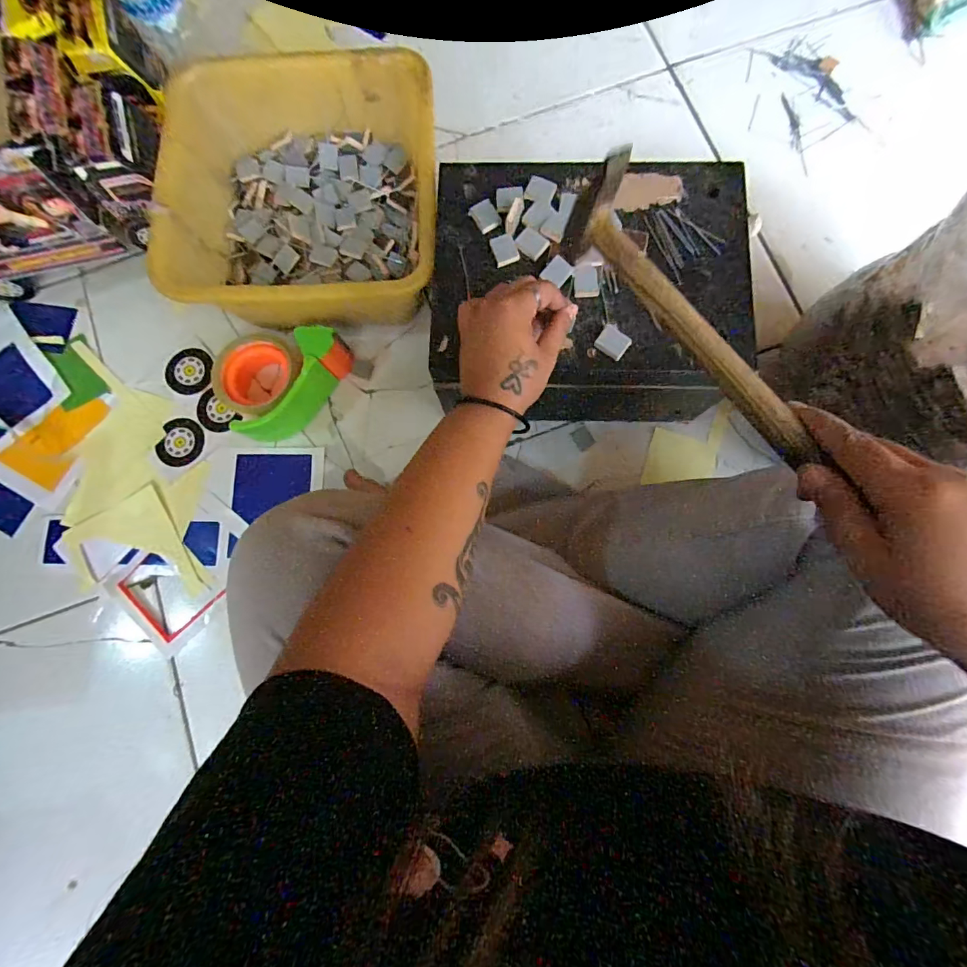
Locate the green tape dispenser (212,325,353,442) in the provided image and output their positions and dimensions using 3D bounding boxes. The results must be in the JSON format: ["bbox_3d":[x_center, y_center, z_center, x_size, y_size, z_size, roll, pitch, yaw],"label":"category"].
[{"bbox_3d":[-0.224,-0.125,0.499,0.145,0.067,0.107,-36,82,-4],"label":"green tape dispenser"}]

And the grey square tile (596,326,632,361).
[{"bbox_3d":[0.110,-0.120,0.377,0.026,0.004,0.022,38,84,7],"label":"grey square tile"}]

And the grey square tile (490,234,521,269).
[{"bbox_3d":[0.019,-0.206,0.393,0.020,0.005,0.027,-20,81,-2],"label":"grey square tile"}]

